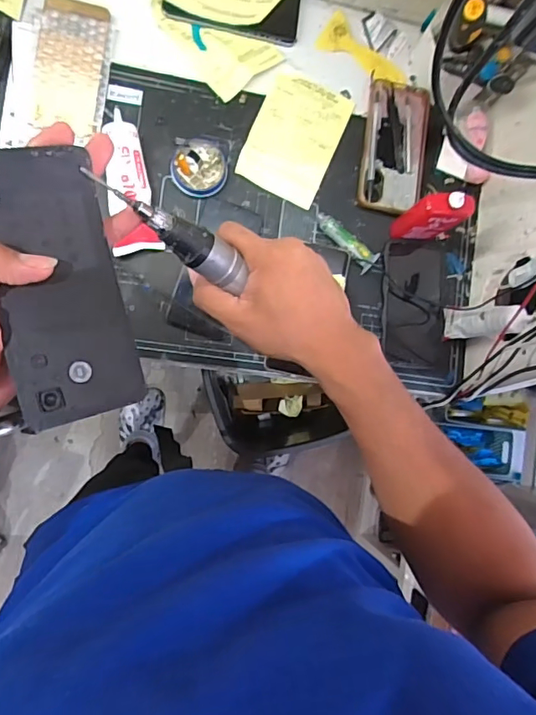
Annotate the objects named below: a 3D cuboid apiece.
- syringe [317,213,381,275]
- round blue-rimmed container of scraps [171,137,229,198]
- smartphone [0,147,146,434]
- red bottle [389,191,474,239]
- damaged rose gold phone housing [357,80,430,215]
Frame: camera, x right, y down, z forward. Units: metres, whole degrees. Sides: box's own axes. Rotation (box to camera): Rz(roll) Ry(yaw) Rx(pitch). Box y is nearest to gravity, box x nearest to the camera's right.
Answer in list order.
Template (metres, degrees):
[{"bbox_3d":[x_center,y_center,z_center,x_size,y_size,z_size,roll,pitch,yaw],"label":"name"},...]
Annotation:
[{"bbox_3d":[0.096,-0.144,0.596,0.088,0.021,0.026,43,83,-6],"label":"syringe"},{"bbox_3d":[-0.078,-0.224,0.572,0.062,0.014,0.068,0,89,-9],"label":"round blue-rimmed container of scraps"},{"bbox_3d":[-0.125,-0.041,0.292,0.070,0.010,0.156,-15,101,-27],"label":"smartphone"},{"bbox_3d":[0.189,-0.161,0.561,0.054,0.109,0.027,5,88,-9],"label":"red bottle"},{"bbox_3d":[0.158,-0.265,0.613,0.077,0.018,0.164,8,87,-9],"label":"damaged rose gold phone housing"}]

